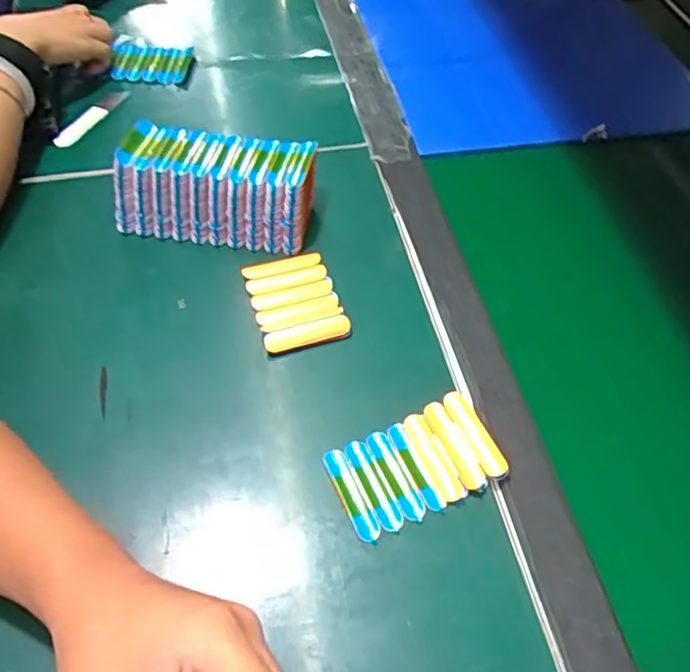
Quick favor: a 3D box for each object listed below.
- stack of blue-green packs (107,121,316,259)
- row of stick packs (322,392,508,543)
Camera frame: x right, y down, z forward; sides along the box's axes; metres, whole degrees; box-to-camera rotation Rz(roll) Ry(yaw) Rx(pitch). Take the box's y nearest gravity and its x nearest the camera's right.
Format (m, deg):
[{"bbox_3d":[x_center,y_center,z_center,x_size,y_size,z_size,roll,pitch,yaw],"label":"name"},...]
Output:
[{"bbox_3d":[-0.103,-0.126,0.522,0.156,0.051,0.088,8,55,4],"label":"stack of blue-green packs"},{"bbox_3d":[0.044,0.081,0.405,0.101,0.014,0.062,-20,58,-15],"label":"row of stick packs"}]

